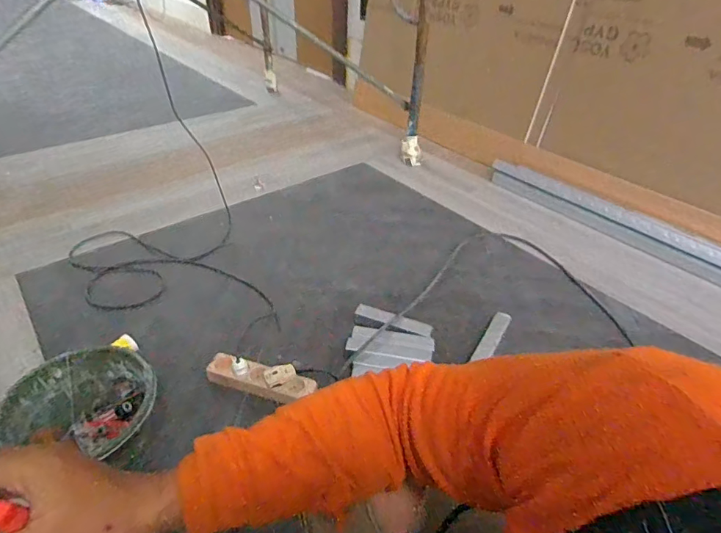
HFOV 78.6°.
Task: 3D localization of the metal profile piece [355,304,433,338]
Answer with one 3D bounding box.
[{"bbox_3d":[0.084,0.133,1.114,0.198,0.008,0.047,14,40,14],"label":"metal profile piece"}]

